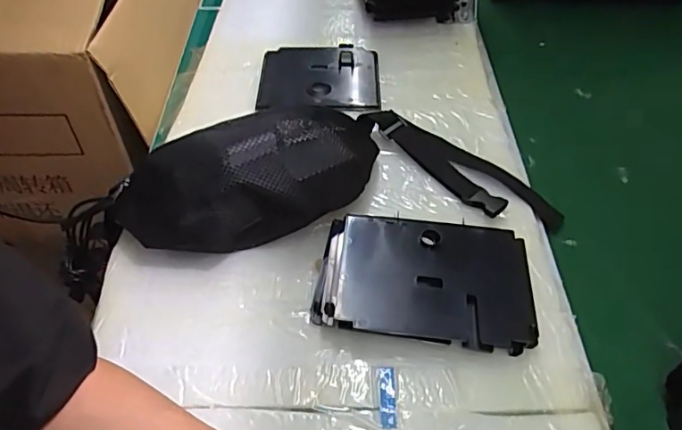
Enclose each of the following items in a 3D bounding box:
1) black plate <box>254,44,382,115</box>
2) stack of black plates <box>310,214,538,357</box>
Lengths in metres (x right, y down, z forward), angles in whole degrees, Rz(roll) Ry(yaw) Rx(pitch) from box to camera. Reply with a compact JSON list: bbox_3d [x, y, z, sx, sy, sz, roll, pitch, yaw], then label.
[{"bbox_3d":[-0.028,-0.179,0.694,0.156,0.010,0.141,1,50,0],"label":"black plate"},{"bbox_3d":[0.076,0.060,0.483,0.190,0.024,0.125,6,50,4],"label":"stack of black plates"}]

